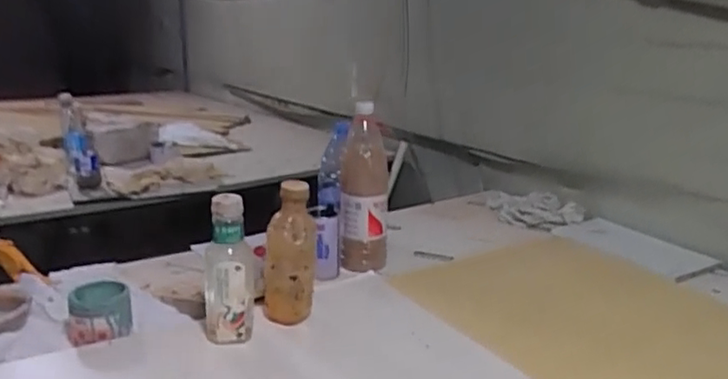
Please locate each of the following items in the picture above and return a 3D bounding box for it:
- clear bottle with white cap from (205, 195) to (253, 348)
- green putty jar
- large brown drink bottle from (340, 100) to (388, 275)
[{"bbox_3d":[-0.181,0.118,0.833,0.066,0.217,0.049,-3,16,-15],"label":"clear bottle with white cap"},{"bbox_3d":[-0.369,0.172,0.867,0.084,0.060,0.087,-6,17,-24],"label":"green putty jar"},{"bbox_3d":[0.000,0.001,1.111,0.087,0.275,0.082,0,15,-2],"label":"large brown drink bottle"}]

